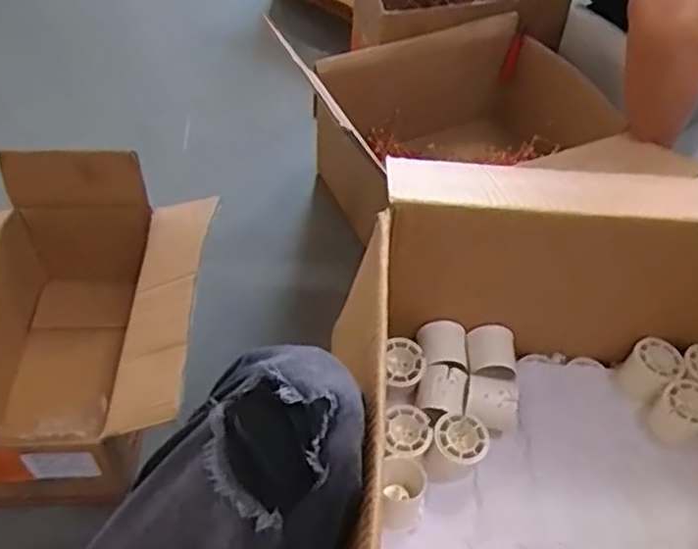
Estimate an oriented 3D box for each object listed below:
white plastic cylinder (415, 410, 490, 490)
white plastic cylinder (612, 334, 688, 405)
[{"bbox_3d":[0.106,0.179,0.690,0.067,0.050,0.053,-20,54,-18],"label":"white plastic cylinder"},{"bbox_3d":[0.339,0.110,0.764,0.059,0.050,0.057,-30,58,-24],"label":"white plastic cylinder"}]

